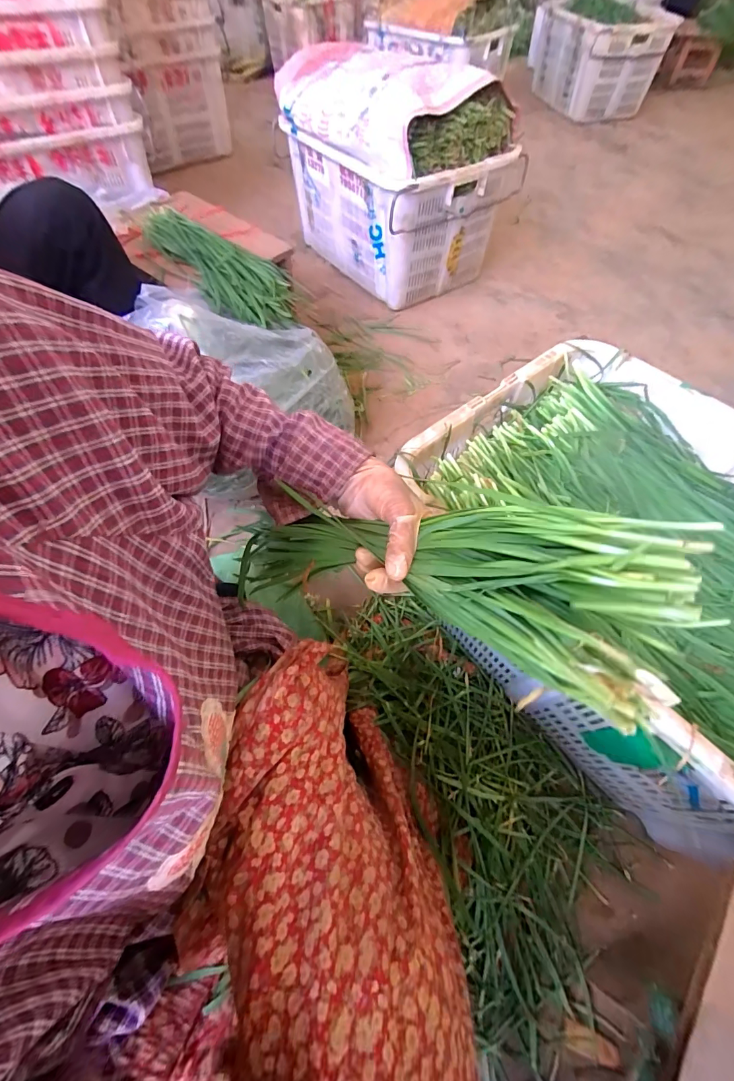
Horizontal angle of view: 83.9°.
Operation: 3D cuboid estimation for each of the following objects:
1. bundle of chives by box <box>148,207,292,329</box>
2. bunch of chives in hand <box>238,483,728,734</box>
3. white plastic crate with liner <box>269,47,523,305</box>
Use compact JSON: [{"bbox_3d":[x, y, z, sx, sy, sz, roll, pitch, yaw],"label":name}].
[{"bbox_3d":[-0.375,-0.659,0.975,0.477,0.070,0.194,31,66,17],"label":"bundle of chives by box"},{"bbox_3d":[0.024,0.027,0.328,0.376,0.070,0.116,4,55,41],"label":"bunch of chives in hand"},{"bbox_3d":[0.066,-1.124,1.267,0.371,0.496,0.618,-32,65,-16],"label":"white plastic crate with liner"}]

